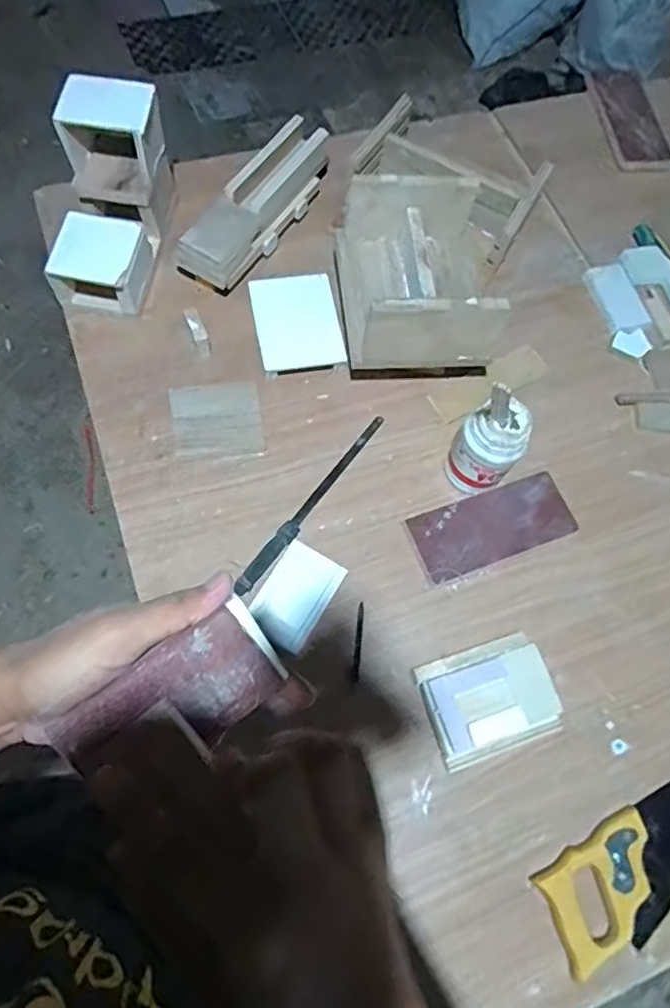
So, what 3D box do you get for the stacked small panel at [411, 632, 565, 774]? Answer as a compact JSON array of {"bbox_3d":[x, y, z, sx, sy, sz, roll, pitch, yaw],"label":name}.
[{"bbox_3d":[0.173,0.218,0.685,0.143,0.048,0.112,-17,70,-10],"label":"stacked small panel"}]

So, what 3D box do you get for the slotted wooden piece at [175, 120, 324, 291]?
[{"bbox_3d":[-0.108,-0.436,0.889,0.083,0.069,0.292,34,70,9],"label":"slotted wooden piece"}]

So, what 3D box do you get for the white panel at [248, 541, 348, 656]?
[{"bbox_3d":[-0.045,0.109,0.733,0.076,0.007,0.114,31,69,9],"label":"white panel"}]

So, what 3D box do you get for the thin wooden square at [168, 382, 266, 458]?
[{"bbox_3d":[-0.153,-0.110,0.799,0.111,0.012,0.102,-6,73,-12],"label":"thin wooden square"}]

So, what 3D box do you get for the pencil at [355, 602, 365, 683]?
[{"bbox_3d":[0.029,0.163,0.724,0.008,0.007,0.090,5,67,-1],"label":"pencil"}]

